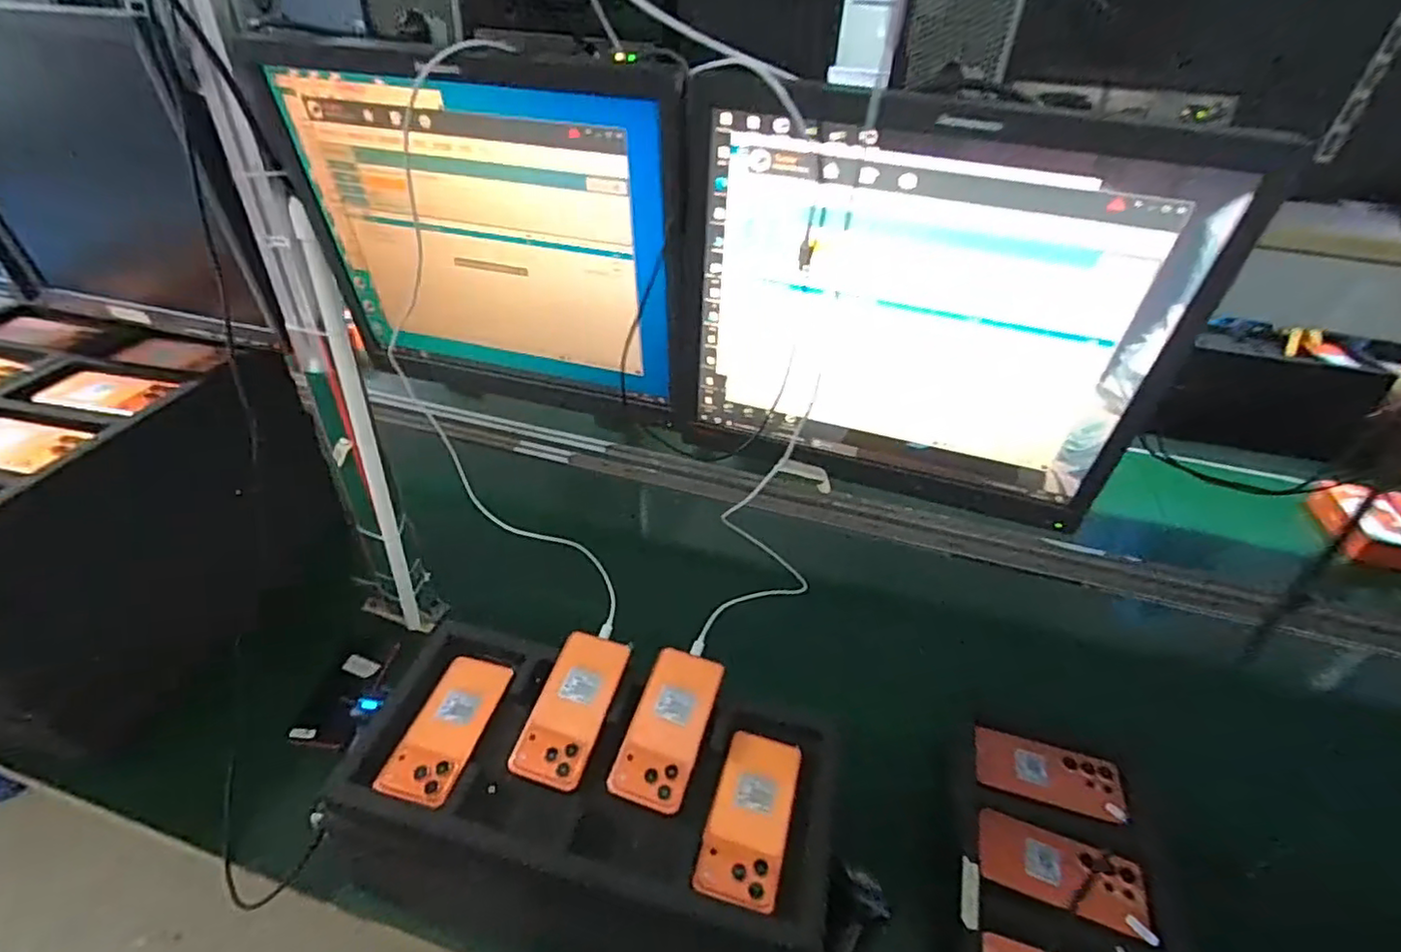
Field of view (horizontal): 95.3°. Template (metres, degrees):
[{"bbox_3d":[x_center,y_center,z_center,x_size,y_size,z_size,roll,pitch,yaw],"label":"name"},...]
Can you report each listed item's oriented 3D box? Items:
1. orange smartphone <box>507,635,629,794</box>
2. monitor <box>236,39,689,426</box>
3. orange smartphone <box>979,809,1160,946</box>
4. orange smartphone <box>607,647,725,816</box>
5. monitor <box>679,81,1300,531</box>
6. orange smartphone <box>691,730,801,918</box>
[{"bbox_3d":[-0.143,0.252,0.702,0.086,0.010,0.162,11,51,11],"label":"orange smartphone"},{"bbox_3d":[-0.191,-0.200,0.576,0.369,0.300,0.051,13,38,11],"label":"monitor"},{"bbox_3d":[0.388,0.421,0.683,0.170,0.009,0.082,16,39,16],"label":"orange smartphone"},{"bbox_3d":[-0.034,0.268,0.687,0.080,0.009,0.164,14,53,12],"label":"orange smartphone"},{"bbox_3d":[0.165,-0.116,0.508,0.369,0.316,0.059,16,39,15],"label":"monitor"},{"bbox_3d":[0.051,0.336,0.636,0.077,0.011,0.163,13,38,12],"label":"orange smartphone"}]

